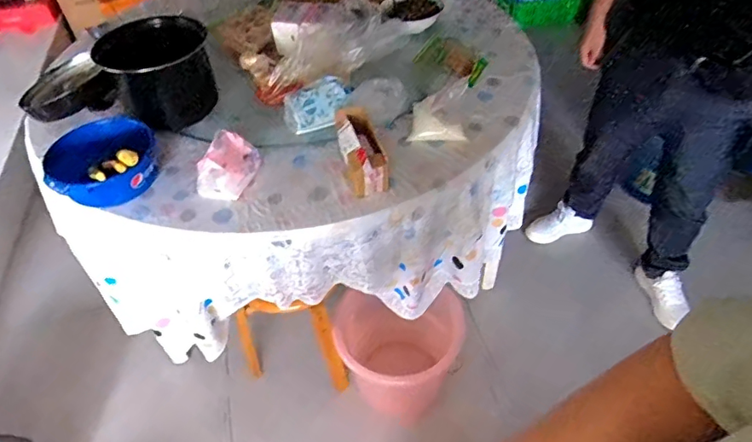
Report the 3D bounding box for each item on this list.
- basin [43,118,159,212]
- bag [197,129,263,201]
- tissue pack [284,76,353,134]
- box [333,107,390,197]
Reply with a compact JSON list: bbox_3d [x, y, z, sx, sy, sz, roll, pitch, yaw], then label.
[{"bbox_3d":[-0.539,-0.115,1.006,0.192,0.093,0.192,-1,47,1],"label":"basin"},{"bbox_3d":[-0.291,-0.112,0.998,0.083,0.077,0.127,12,49,13],"label":"bag"},{"bbox_3d":[-0.124,-0.249,1.083,0.145,0.036,0.098,-19,89,-9],"label":"tissue pack"},{"bbox_3d":[-0.028,-0.148,1.007,0.087,0.081,0.193,-9,47,-7],"label":"box"}]

